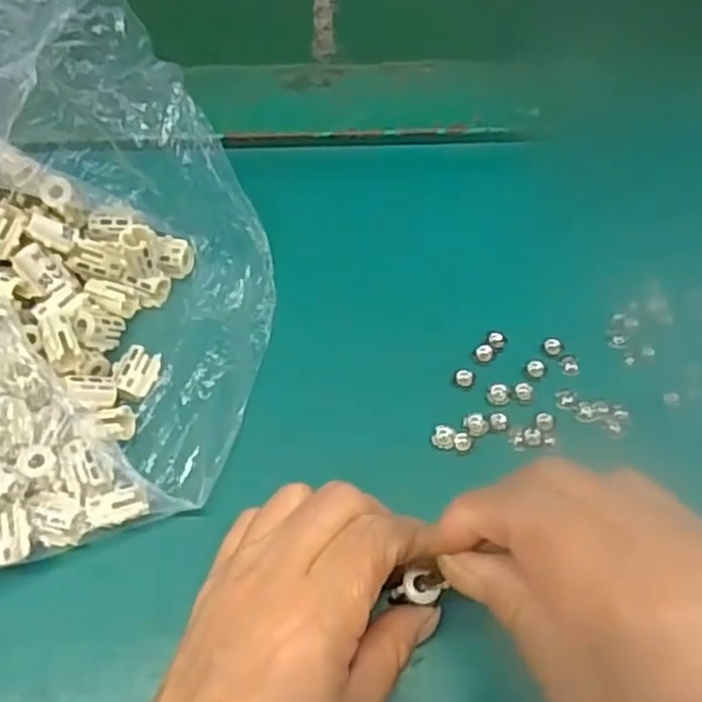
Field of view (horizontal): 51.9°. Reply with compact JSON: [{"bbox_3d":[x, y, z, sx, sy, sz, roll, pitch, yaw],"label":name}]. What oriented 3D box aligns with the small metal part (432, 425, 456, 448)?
[{"bbox_3d":[0.040,0.036,0.306,0.009,0.004,0.010,14,62,7],"label":"small metal part"}]

